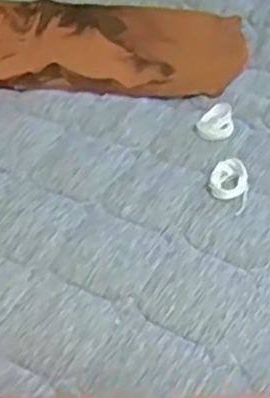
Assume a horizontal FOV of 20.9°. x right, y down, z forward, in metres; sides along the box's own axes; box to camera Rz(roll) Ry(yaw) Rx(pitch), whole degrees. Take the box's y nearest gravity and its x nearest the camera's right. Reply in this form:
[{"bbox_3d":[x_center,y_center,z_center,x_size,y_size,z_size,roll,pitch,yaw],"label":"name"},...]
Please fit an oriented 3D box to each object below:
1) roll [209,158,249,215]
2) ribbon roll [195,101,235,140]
[{"bbox_3d":[0.067,-0.010,0.518,0.028,0.006,0.048,2,47,4],"label":"roll"},{"bbox_3d":[0.062,-0.060,0.558,0.028,0.016,0.030,-1,47,2],"label":"ribbon roll"}]

